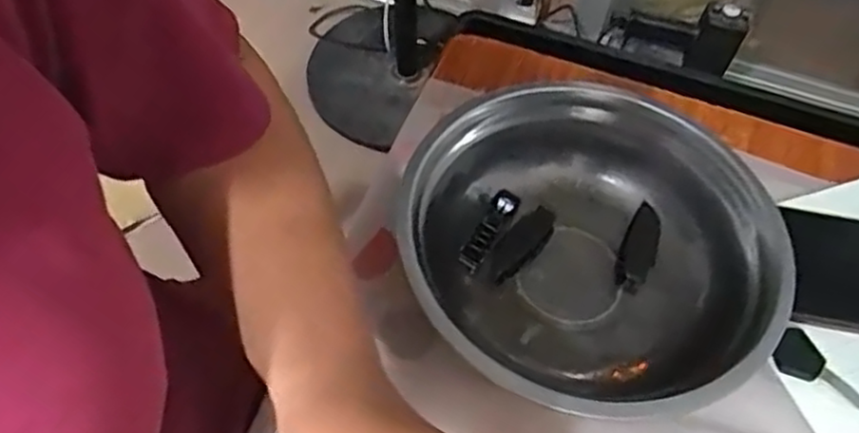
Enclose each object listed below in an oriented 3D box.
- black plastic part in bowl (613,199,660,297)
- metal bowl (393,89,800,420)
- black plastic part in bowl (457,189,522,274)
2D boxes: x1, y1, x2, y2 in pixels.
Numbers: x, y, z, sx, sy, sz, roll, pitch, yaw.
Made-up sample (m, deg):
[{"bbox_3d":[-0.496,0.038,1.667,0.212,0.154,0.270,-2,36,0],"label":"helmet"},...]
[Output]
[{"bbox_3d":[0.127,0.019,0.425,0.020,0.009,0.055,16,74,12],"label":"black plastic part in bowl"},{"bbox_3d":[0.085,0.021,0.390,0.191,0.072,0.189,2,56,-3],"label":"metal bowl"},{"bbox_3d":[0.036,0.008,0.427,0.016,0.012,0.057,28,58,15],"label":"black plastic part in bowl"}]

